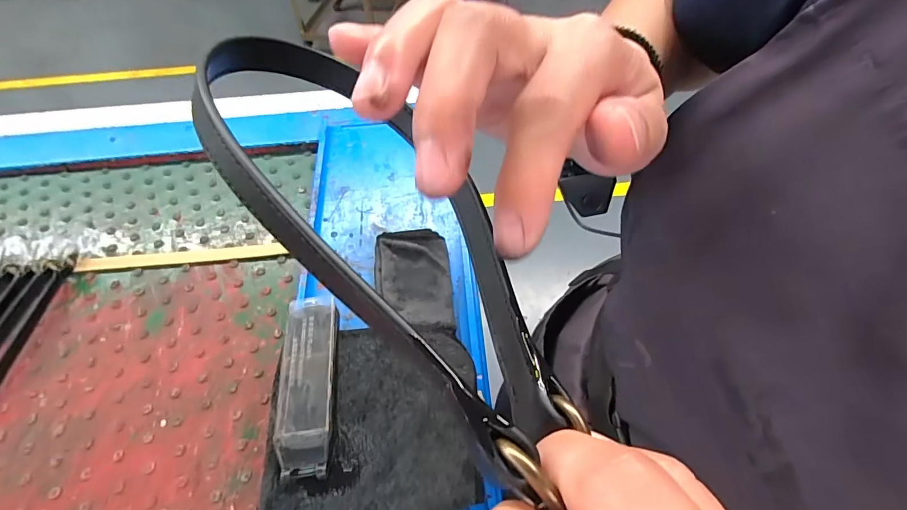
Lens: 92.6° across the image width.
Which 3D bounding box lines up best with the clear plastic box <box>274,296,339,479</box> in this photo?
[{"bbox_3d":[-0.125,0.104,0.371,0.048,0.014,0.148,-5,56,-1],"label":"clear plastic box"}]

